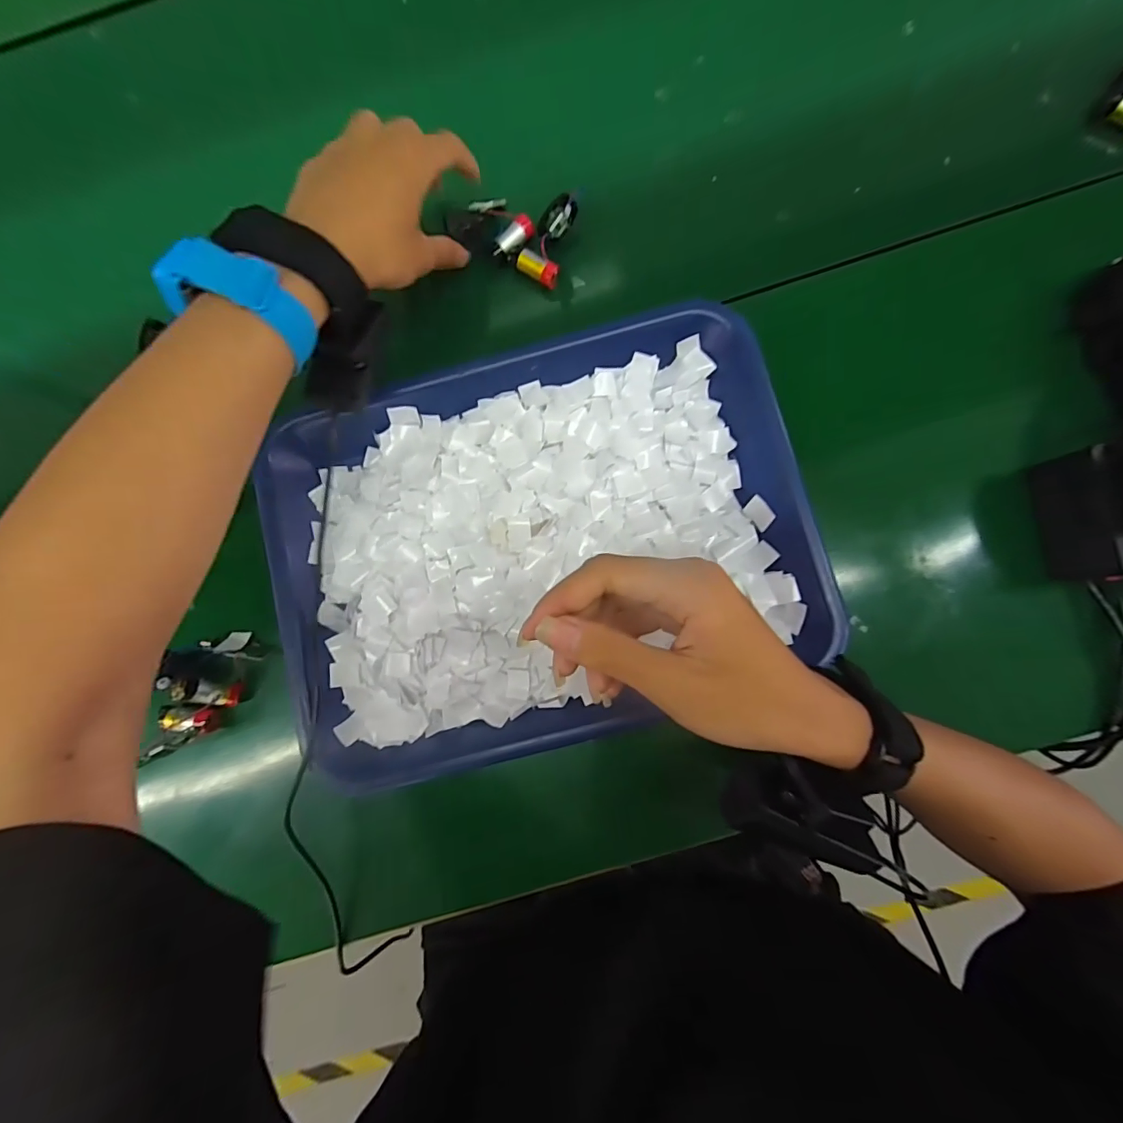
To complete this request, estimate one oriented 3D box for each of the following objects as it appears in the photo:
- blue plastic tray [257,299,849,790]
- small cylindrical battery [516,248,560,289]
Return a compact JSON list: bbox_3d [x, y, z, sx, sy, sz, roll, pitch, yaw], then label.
[{"bbox_3d":[-0.018,-0.014,0.316,0.330,0.040,0.246,-16,84,0],"label":"blue plastic tray"},{"bbox_3d":[-0.017,-0.212,0.352,0.032,0.012,0.014,32,88,5],"label":"small cylindrical battery"}]

